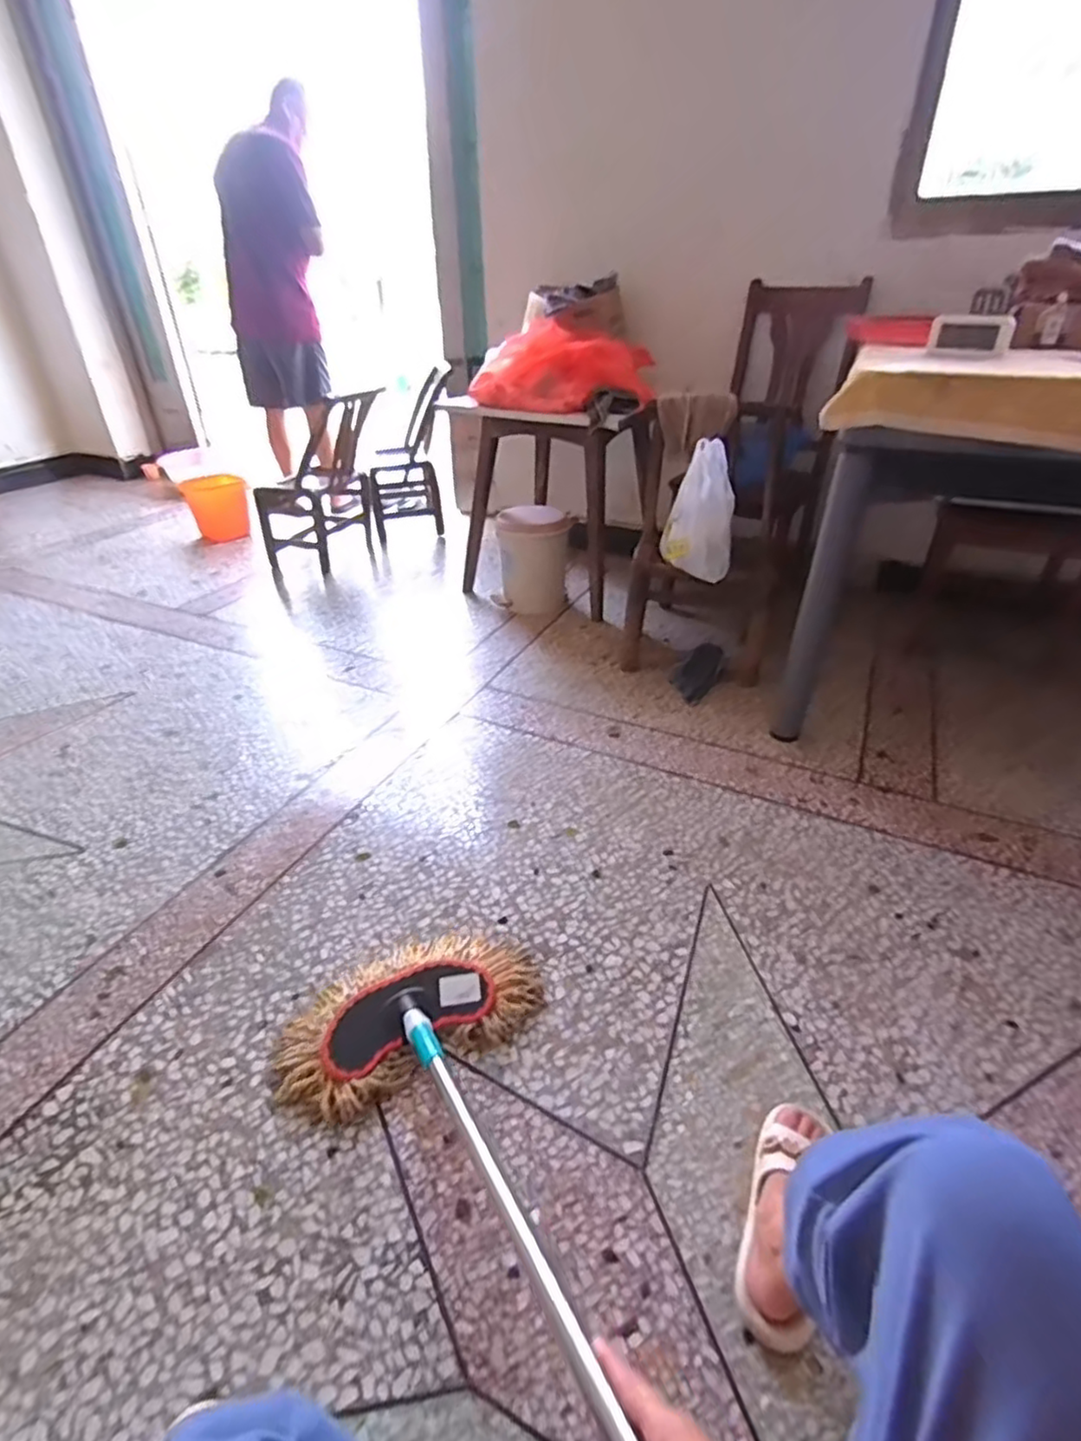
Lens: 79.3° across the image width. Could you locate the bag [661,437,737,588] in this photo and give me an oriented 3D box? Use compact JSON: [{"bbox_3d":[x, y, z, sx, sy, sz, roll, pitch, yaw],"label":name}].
[{"bbox_3d":[0.401,-0.530,1.641,0.170,0.296,0.194,6,35,11],"label":"bag"}]

